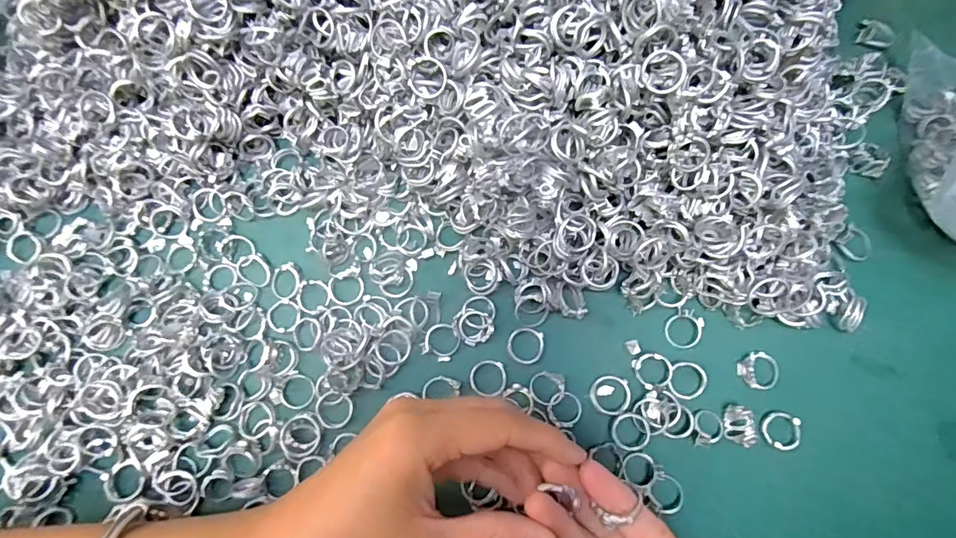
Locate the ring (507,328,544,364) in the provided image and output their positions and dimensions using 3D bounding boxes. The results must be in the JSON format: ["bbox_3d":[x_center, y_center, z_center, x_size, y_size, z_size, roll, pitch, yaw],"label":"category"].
[{"bbox_3d":[0.029,0.046,0.299,0.021,0.004,0.021,0,77,1],"label":"ring"}]

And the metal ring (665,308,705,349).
[{"bbox_3d":[0.123,0.036,0.297,0.020,0.004,0.023,14,89,19],"label":"metal ring"}]

